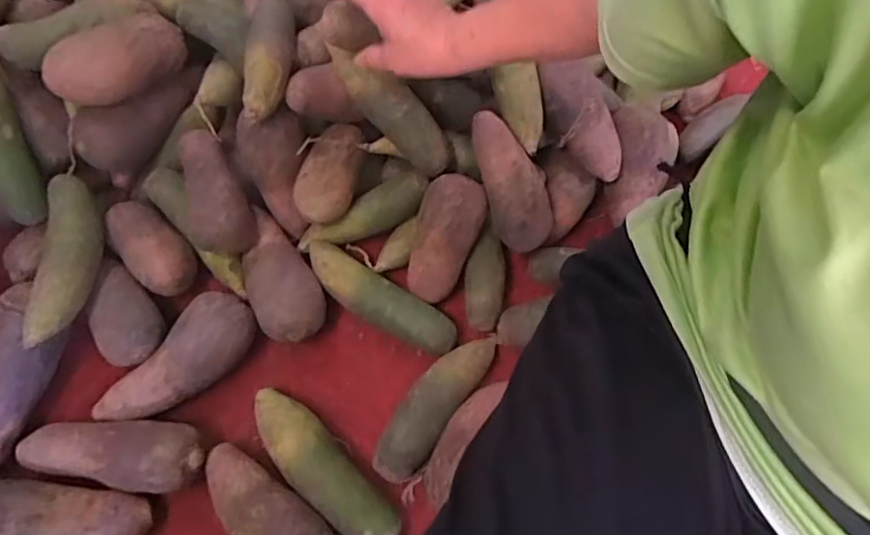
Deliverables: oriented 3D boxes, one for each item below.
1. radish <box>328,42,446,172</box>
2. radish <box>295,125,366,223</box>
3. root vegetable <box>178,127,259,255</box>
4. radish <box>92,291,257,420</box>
[{"bbox_3d":[-0.050,-0.173,0.632,0.169,0.052,0.044,44,66,-18],"label":"radish"},{"bbox_3d":[-0.122,-0.114,0.681,0.067,0.055,0.128,28,77,-16],"label":"radish"},{"bbox_3d":[-0.258,-0.095,0.659,0.063,0.045,0.157,-19,67,-12],"label":"root vegetable"},{"bbox_3d":[-0.274,0.107,0.622,0.068,0.066,0.175,37,68,13],"label":"radish"}]

